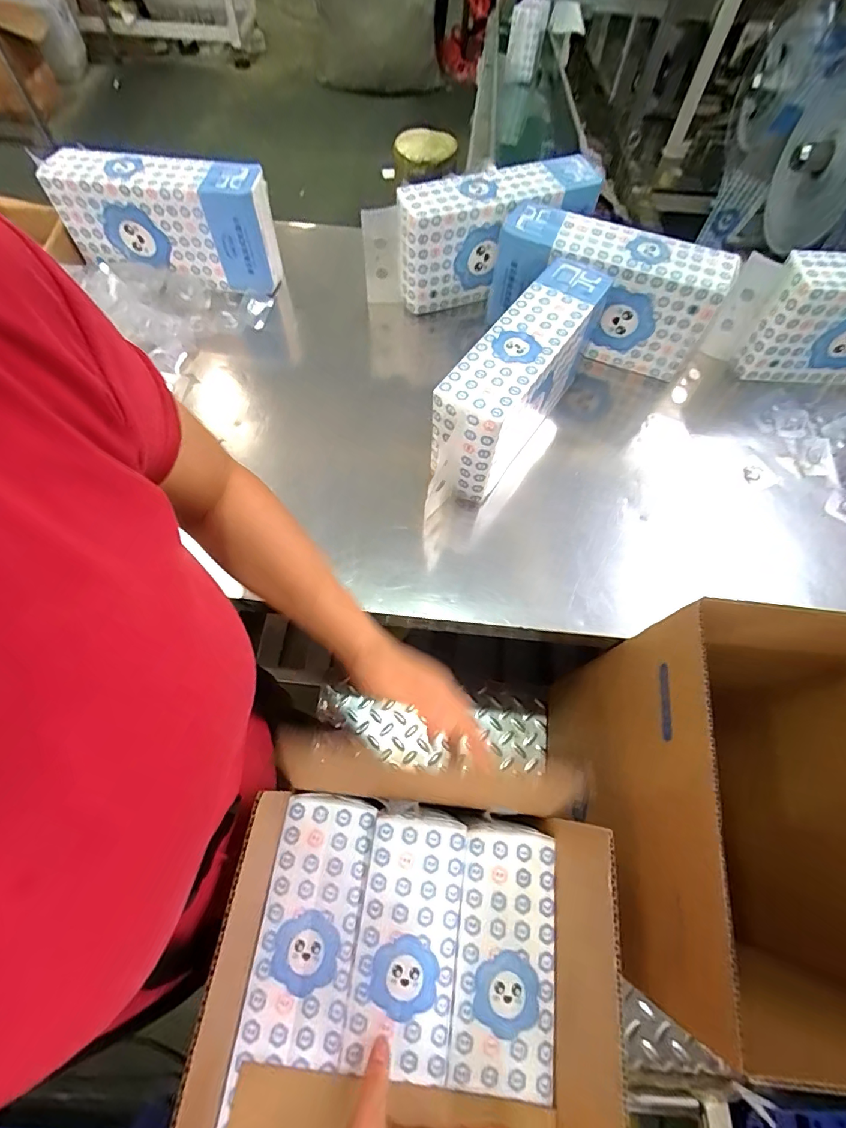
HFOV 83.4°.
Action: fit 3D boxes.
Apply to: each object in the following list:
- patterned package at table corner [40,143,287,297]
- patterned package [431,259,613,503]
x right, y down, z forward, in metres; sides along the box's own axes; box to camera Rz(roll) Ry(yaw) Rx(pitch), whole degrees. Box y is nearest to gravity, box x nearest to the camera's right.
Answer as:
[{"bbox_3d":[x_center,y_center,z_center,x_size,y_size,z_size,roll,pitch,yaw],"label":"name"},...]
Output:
[{"bbox_3d":[-0.400,-0.549,0.767,0.311,0.155,0.083,6,63,1],"label":"patterned package at table corner"},{"bbox_3d":[0.131,-0.256,0.644,0.093,0.151,0.372,32,67,13],"label":"patterned package"}]

